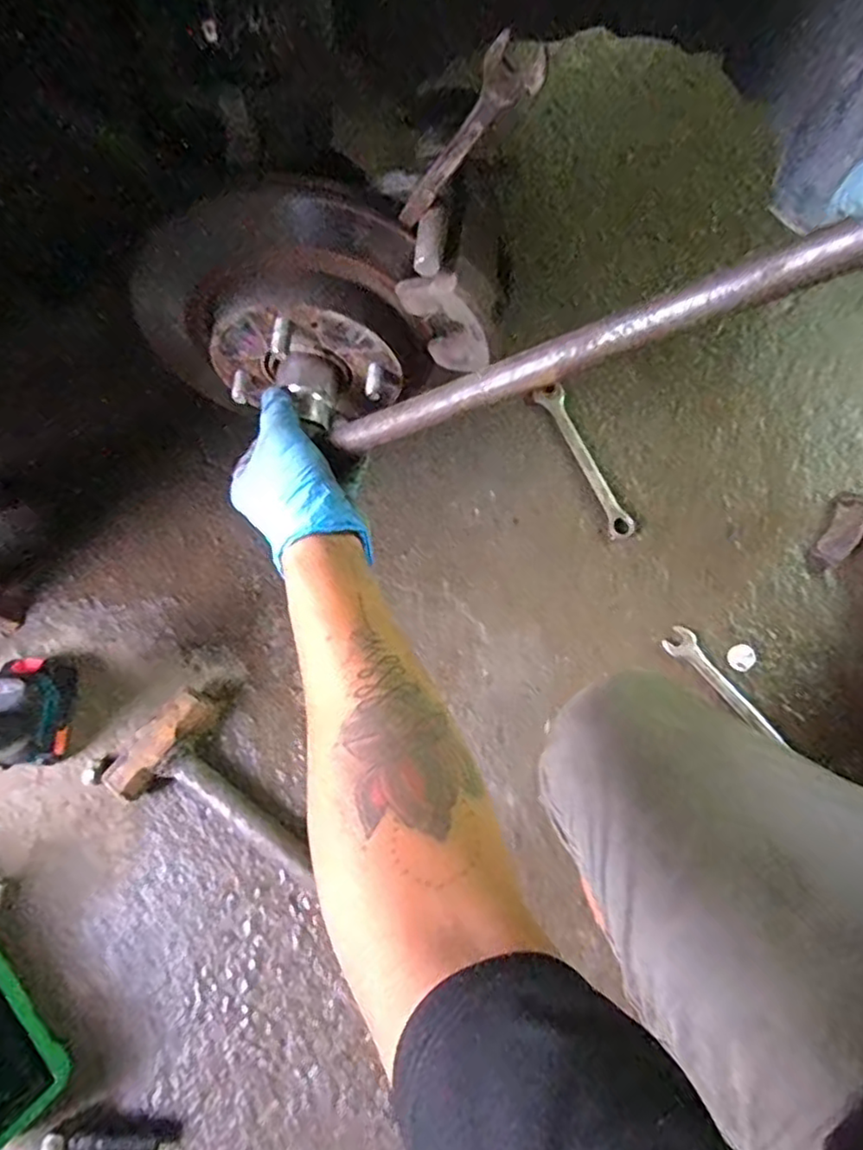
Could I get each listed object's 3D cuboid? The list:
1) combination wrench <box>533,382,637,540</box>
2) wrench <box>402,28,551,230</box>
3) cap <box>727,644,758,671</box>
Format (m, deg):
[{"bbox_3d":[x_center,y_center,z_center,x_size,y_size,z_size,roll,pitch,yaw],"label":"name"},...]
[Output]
[{"bbox_3d":[0.190,-0.141,0.814,0.035,0.016,0.213,-23,73,-5],"label":"combination wrench"},{"bbox_3d":[0.015,-0.223,0.342,0.024,0.116,0.013,12,70,-28],"label":"wrench"},{"bbox_3d":[0.350,0.093,0.741,0.031,0.004,0.029,-1,73,2],"label":"cap"}]

